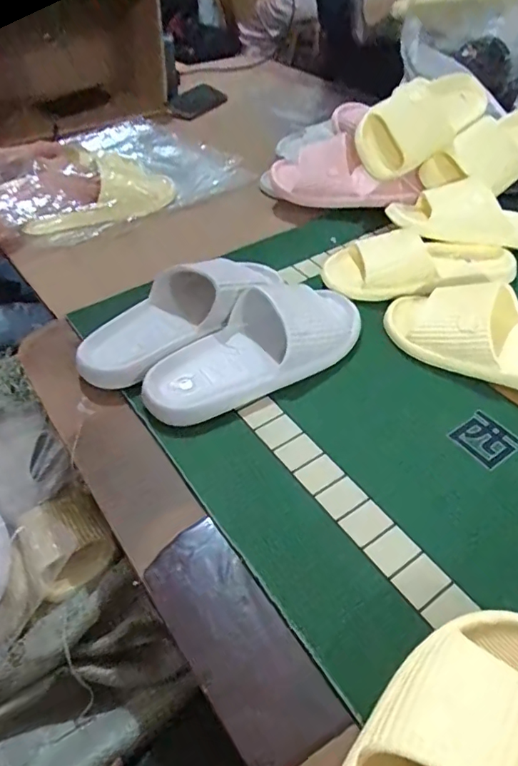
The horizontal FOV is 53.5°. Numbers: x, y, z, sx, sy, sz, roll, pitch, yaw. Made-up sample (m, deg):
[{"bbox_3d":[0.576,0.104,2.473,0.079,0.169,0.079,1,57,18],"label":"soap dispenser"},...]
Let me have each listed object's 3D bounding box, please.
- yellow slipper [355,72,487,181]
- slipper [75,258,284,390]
[{"bbox_3d":[0.253,-0.404,0.785,0.102,0.088,0.272,33,54,30],"label":"yellow slipper"},{"bbox_3d":[-0.085,-0.086,0.595,0.276,0.071,0.114,-32,52,-27],"label":"slipper"}]

